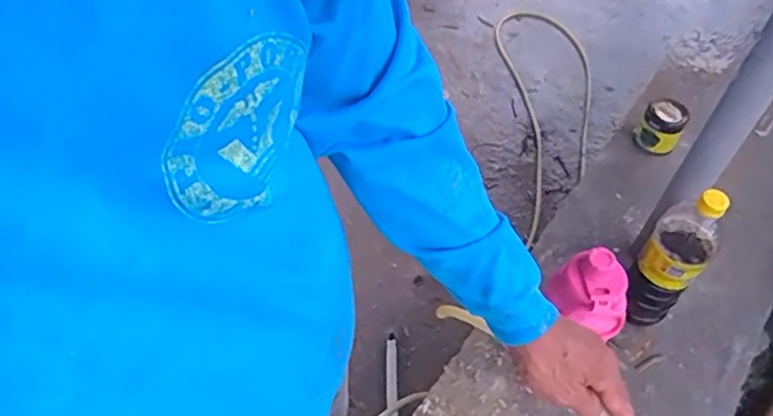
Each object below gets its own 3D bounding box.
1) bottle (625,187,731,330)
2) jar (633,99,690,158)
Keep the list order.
[{"bbox_3d":[0.382,0.071,0.819,0.079,0.279,0.068,34,60,22],"label":"bottle"},{"bbox_3d":[0.495,-0.145,1.100,0.072,0.092,0.066,0,54,-1],"label":"jar"}]

